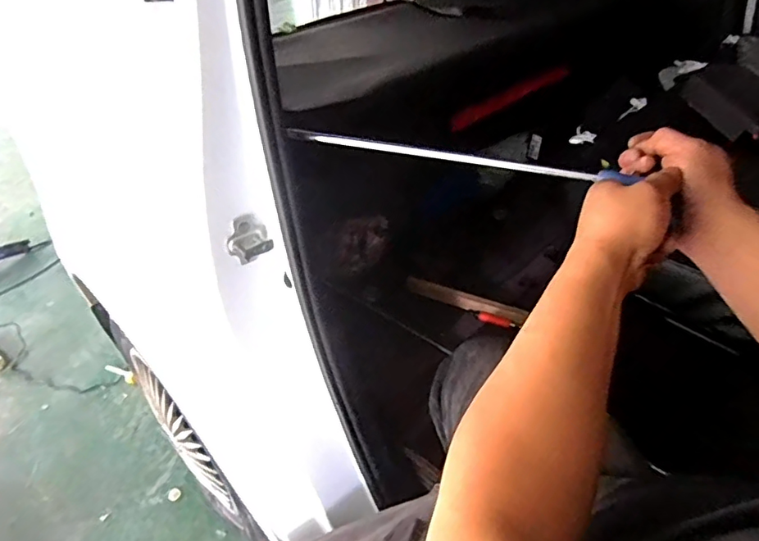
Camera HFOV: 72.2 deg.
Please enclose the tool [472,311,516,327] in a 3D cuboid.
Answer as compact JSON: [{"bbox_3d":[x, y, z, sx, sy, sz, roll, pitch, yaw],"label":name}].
[{"bbox_3d":[0.225,0.096,1.021,0.083,0.015,0.014,15,42,19],"label":"tool"}]

